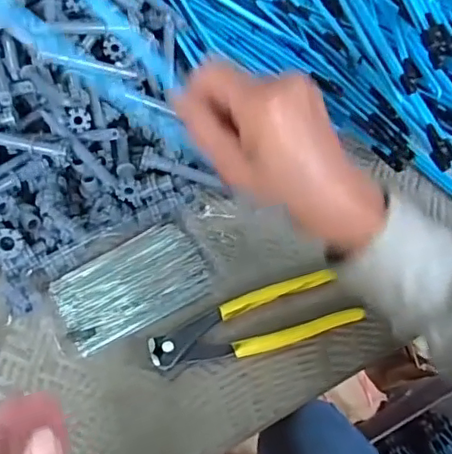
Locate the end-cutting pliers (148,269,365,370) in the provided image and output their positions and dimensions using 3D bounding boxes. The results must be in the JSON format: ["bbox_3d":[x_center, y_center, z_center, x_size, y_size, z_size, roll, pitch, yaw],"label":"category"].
[{"bbox_3d":[0.021,0.074,0.455,0.160,0.029,0.046,-15,58,-5],"label":"end-cutting pliers"}]

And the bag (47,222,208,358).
[{"bbox_3d":[-0.079,0.048,0.492,0.123,0.012,0.075,-27,60,-12],"label":"bag"}]

